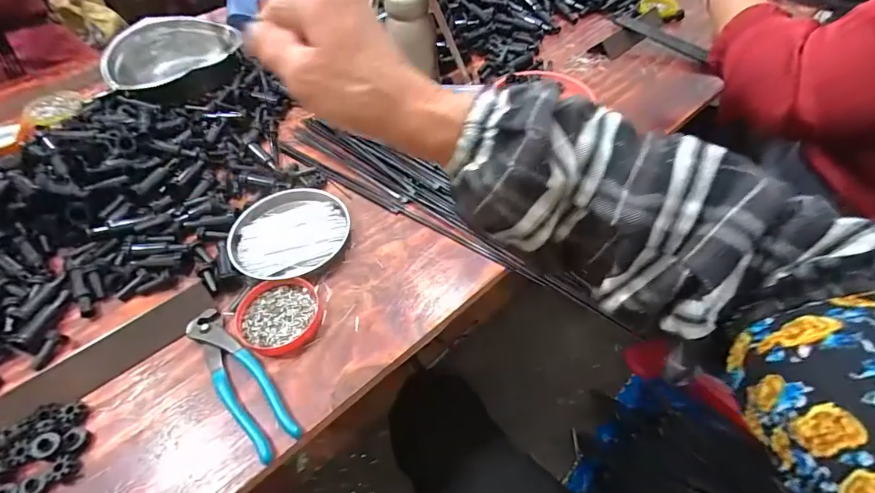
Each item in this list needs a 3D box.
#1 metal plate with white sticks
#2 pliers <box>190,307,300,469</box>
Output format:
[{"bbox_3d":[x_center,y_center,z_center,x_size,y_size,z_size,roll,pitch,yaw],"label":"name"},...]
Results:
[{"bbox_3d":[-0.169,-0.015,0.495,0.131,0.023,0.128,-2,51,2],"label":"metal plate with white sticks"},{"bbox_3d":[-0.181,0.118,0.386,0.039,0.014,0.163,-35,57,-23],"label":"pliers"}]

